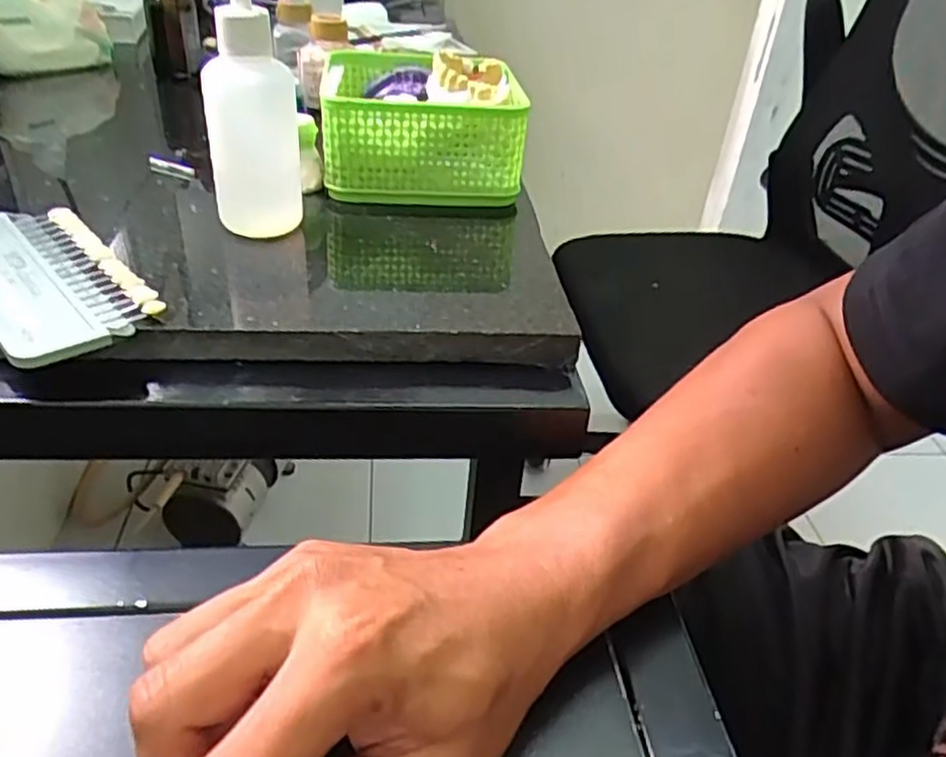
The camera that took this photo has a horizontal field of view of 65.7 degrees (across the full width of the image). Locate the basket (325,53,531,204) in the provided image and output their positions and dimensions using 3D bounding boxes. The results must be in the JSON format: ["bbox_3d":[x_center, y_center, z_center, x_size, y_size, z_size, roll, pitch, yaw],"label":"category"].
[{"bbox_3d":[-0.034,-0.175,0.506,0.126,0.076,0.135,2,35,-5],"label":"basket"}]

